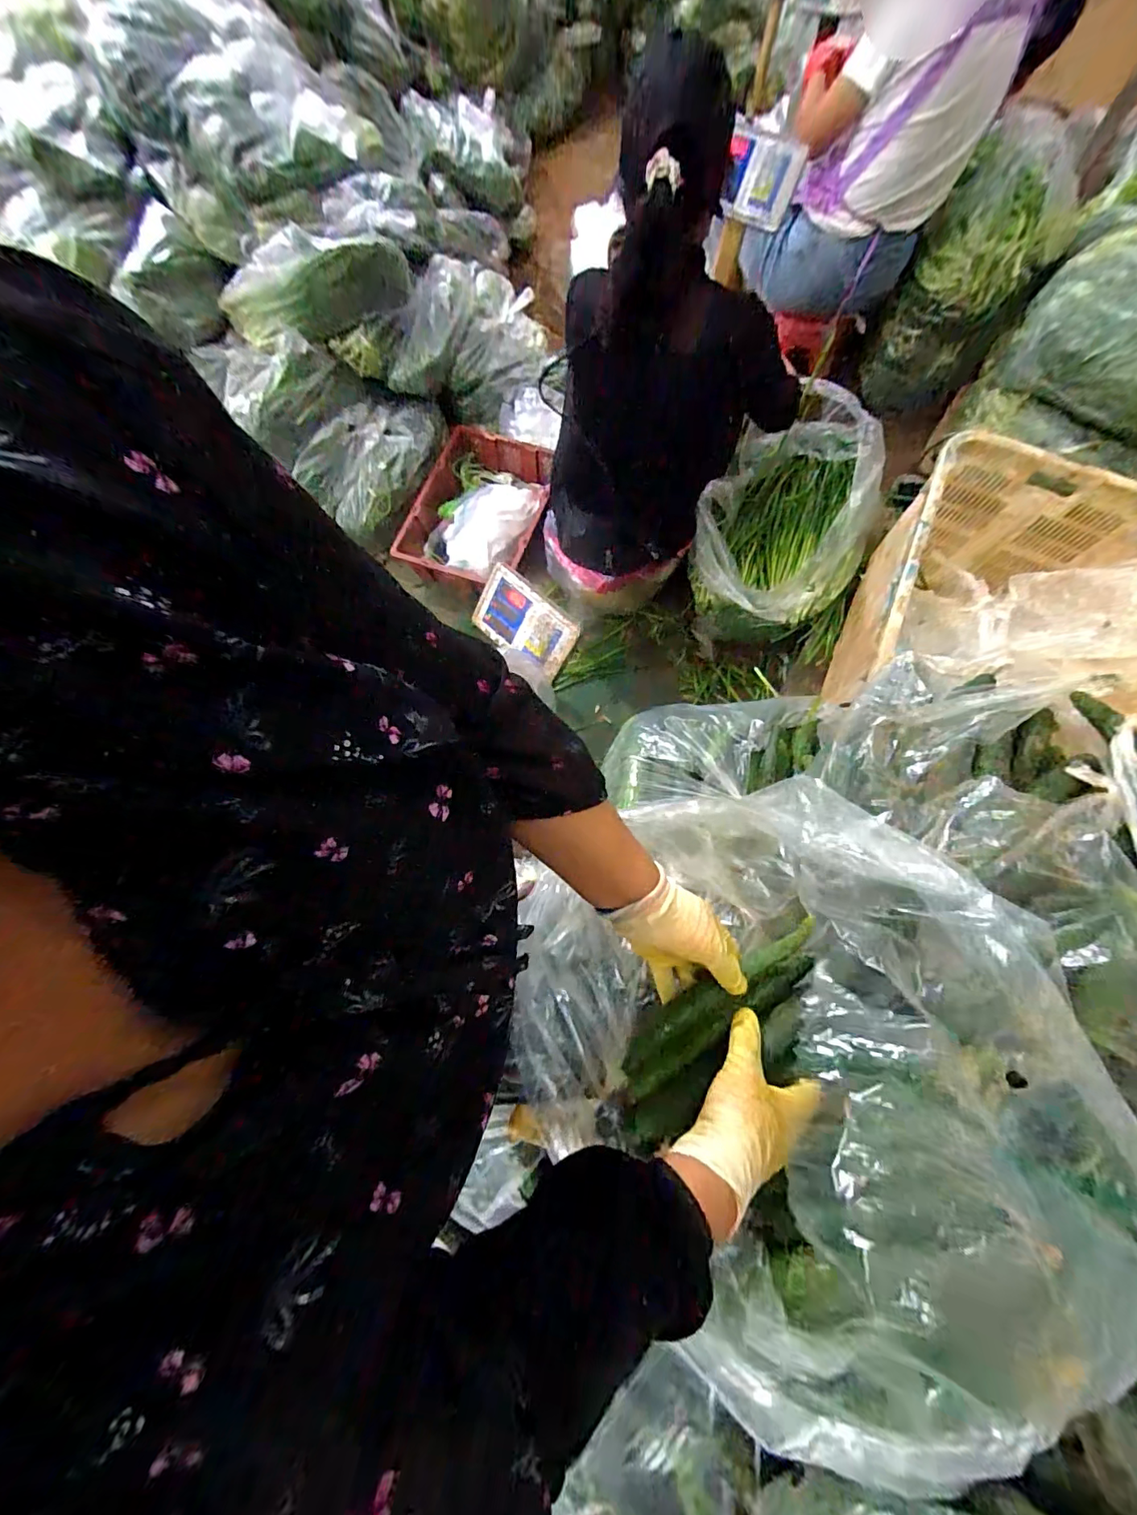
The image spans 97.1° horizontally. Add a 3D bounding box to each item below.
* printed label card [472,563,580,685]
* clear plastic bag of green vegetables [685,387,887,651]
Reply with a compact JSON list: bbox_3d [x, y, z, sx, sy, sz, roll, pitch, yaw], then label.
[{"bbox_3d":[-0.094,-0.282,1.052,0.226,0.019,0.146,39,121,9],"label":"printed label card"},{"bbox_3d":[0.554,-0.597,1.292,0.398,0.262,0.562,30,77,7],"label":"clear plastic bag of green vegetables"}]

